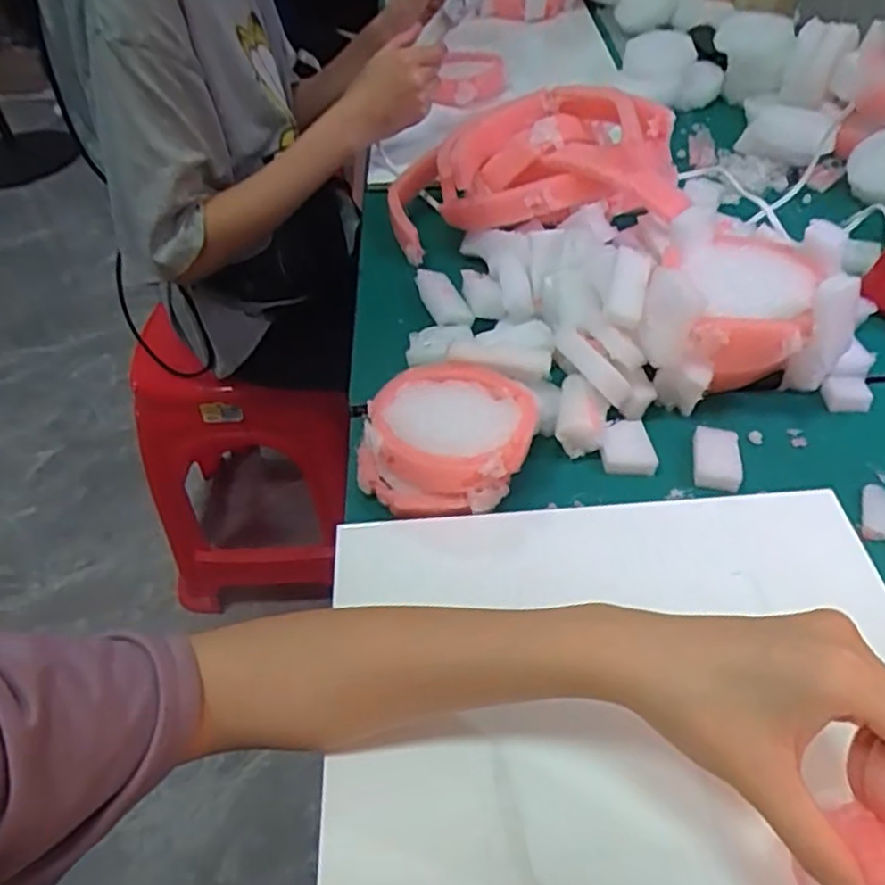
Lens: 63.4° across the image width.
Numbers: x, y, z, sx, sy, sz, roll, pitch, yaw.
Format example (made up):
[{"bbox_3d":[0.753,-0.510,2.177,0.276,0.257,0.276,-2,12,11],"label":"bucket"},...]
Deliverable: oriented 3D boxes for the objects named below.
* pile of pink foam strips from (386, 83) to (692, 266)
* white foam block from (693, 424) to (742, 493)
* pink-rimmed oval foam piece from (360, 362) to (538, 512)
[{"bbox_3d":[0.075,-0.231,0.612,0.247,0.098,0.114,4,46,6],"label":"pile of pink foam strips"},{"bbox_3d":[0.173,0.009,0.454,0.028,0.012,0.047,5,47,8],"label":"white foam block"},{"bbox_3d":[0.003,-0.004,0.448,0.107,0.056,0.094,8,47,10],"label":"pink-rimmed oval foam piece"}]

